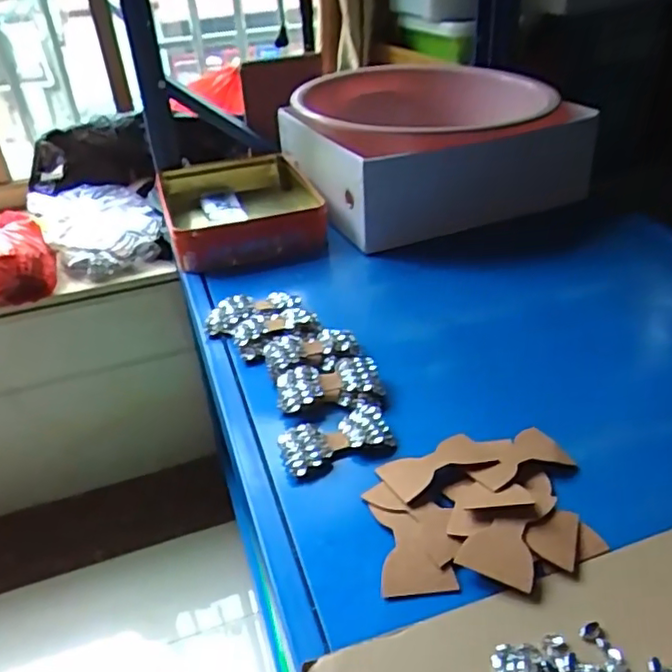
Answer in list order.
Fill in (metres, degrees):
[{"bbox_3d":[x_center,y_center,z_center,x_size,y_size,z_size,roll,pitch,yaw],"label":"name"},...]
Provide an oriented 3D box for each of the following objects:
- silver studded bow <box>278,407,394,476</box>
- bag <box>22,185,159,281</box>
[{"bbox_3d":[0.000,0.080,0.497,0.086,0.012,0.045,-17,35,-18],"label":"silver studded bow"},{"bbox_3d":[-0.468,-0.219,1.217,0.200,0.083,0.311,-22,38,-26],"label":"bag"}]

